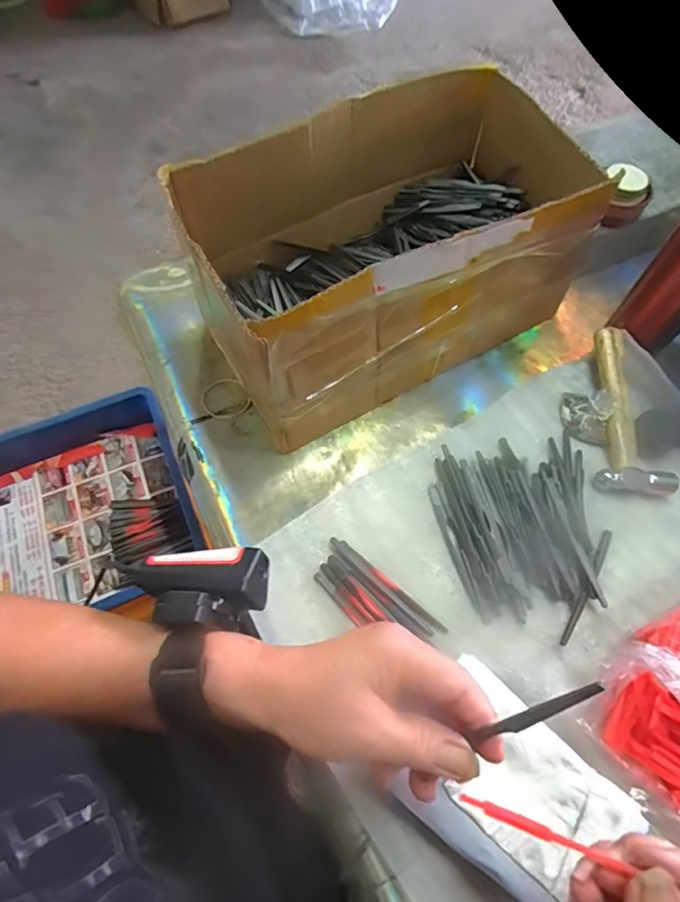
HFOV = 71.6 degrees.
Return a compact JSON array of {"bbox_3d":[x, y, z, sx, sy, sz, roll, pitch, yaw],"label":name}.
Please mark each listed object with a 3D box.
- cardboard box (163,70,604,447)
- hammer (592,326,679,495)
[{"bbox_3d":[0.039,-0.170,0.412,0.311,0.148,0.184,-29,69,-13],"label":"cardboard box"},{"bbox_3d":[0.258,-0.036,0.419,0.058,0.028,0.151,9,66,4],"label":"hammer"}]

